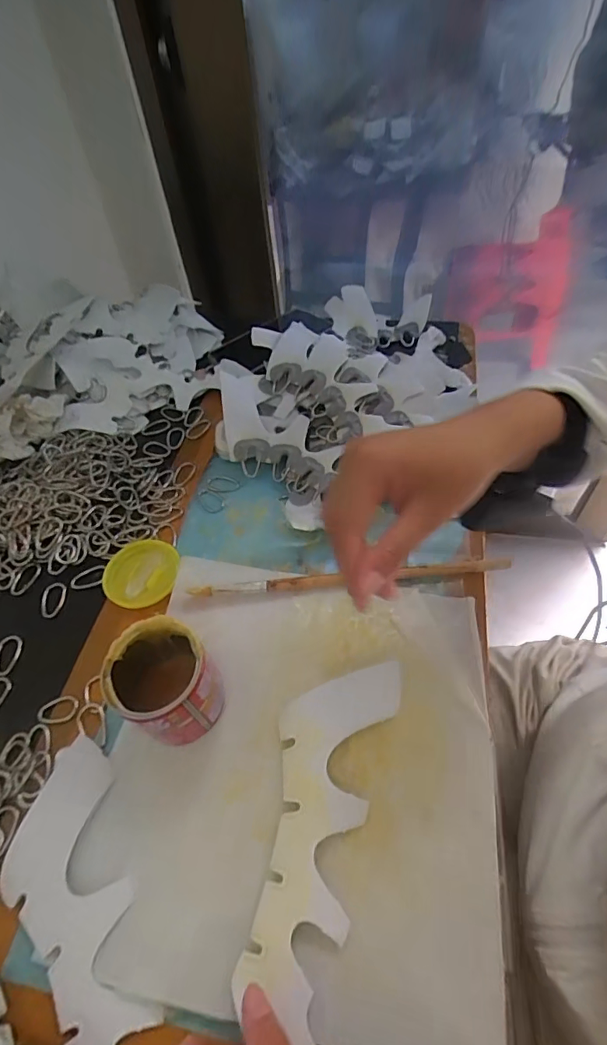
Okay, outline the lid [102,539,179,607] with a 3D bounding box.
[{"bbox_3d":[-0.144,0.044,0.432,0.062,0.004,0.066,-2,51,2],"label":"lid"}]

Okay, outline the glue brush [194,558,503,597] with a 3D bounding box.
[{"bbox_3d":[0.038,0.047,0.408,0.265,0.013,0.014,-5,51,-1],"label":"glue brush"}]

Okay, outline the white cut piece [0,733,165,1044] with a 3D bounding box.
[{"bbox_3d":[-0.133,0.235,0.280,0.071,0.008,0.201,-22,55,-12],"label":"white cut piece"}]

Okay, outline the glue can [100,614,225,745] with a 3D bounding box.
[{"bbox_3d":[-0.094,0.111,0.333,0.068,0.067,0.061,26,57,22],"label":"glue can"}]

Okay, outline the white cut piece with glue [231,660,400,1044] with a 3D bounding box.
[{"bbox_3d":[0.007,0.179,0.302,0.069,0.013,0.197,12,55,13],"label":"white cut piece with glue"}]

